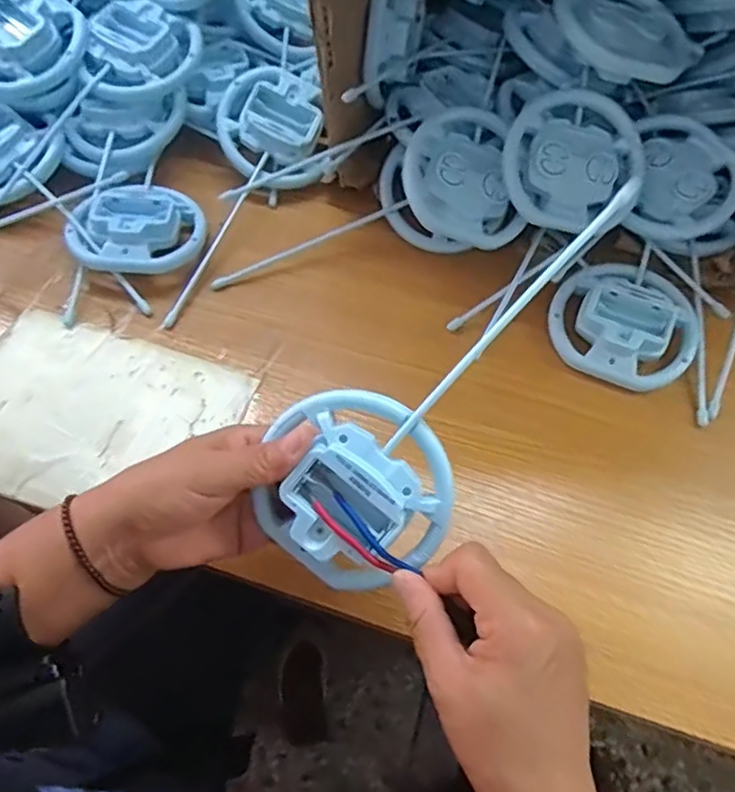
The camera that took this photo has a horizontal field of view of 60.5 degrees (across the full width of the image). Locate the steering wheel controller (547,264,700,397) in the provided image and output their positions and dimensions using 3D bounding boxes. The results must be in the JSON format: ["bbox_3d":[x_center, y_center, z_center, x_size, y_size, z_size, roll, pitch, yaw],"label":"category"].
[{"bbox_3d":[0.192,-0.057,0.469,0.102,0.033,0.095,21,61,12],"label":"steering wheel controller"}]

